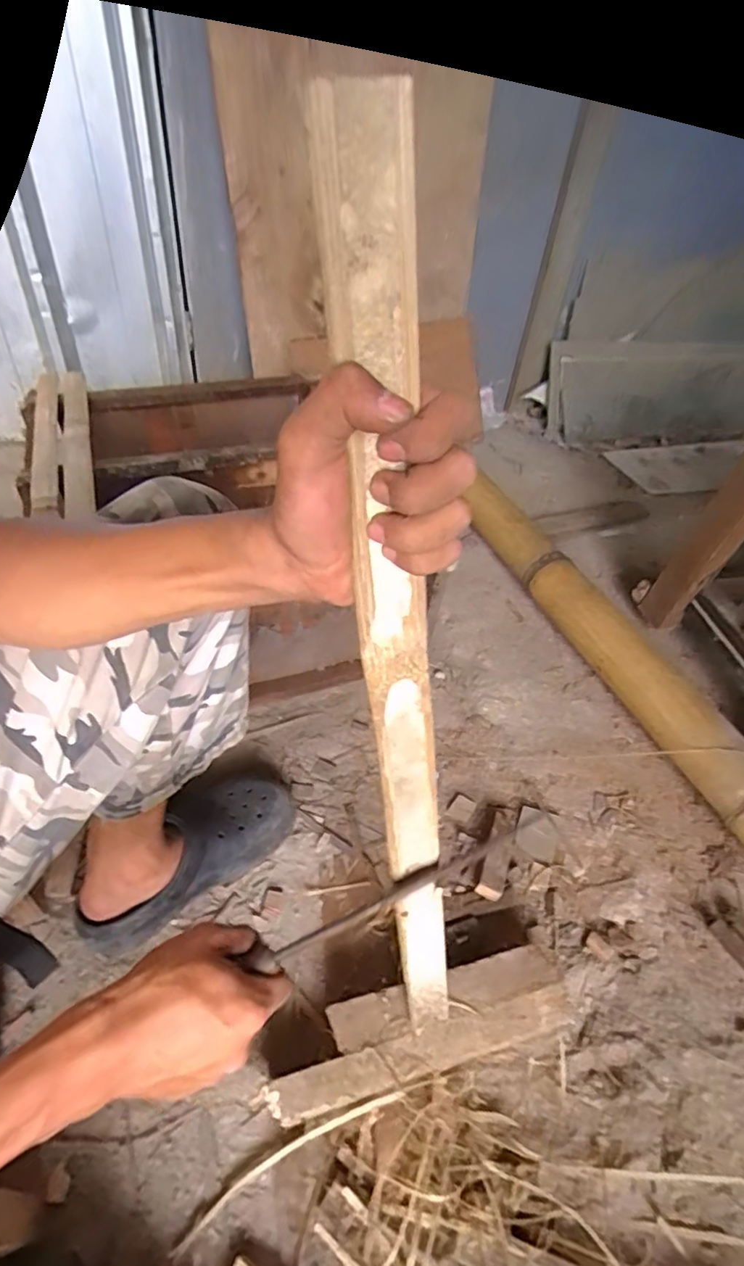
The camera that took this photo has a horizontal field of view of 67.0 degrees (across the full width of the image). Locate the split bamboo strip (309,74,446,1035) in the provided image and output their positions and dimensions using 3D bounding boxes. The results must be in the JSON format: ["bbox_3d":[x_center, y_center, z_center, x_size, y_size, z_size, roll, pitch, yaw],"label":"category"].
[{"bbox_3d":[0.022,0.087,0.365,0.040,0.650,0.023,-29,40,-31],"label":"split bamboo strip"}]

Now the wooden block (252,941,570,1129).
[{"bbox_3d":[0.048,0.414,0.584,0.309,0.062,0.079,-8,47,-14],"label":"wooden block"}]

